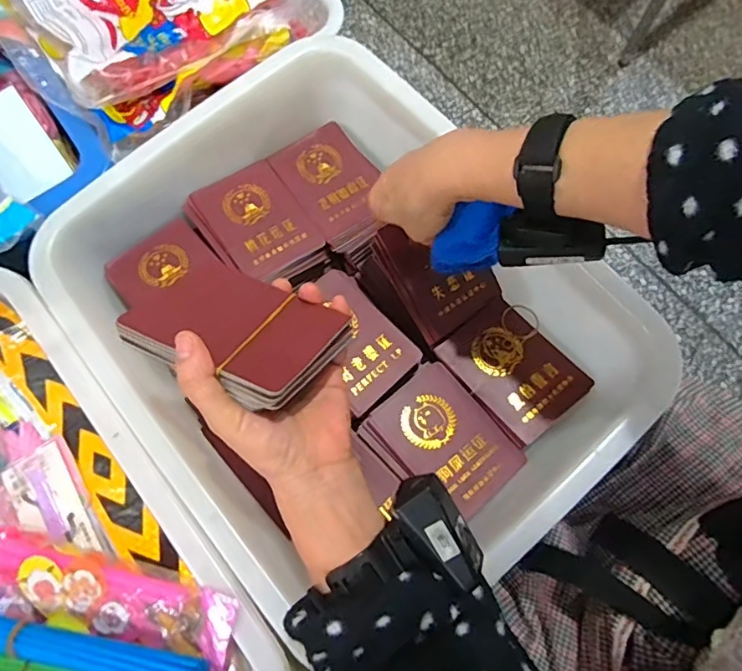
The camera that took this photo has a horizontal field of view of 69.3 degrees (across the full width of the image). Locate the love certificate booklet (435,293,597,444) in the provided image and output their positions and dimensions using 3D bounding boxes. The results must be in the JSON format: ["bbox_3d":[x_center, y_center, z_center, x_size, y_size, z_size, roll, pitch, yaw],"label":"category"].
[{"bbox_3d":[0.131,0.029,0.494,0.087,0.006,0.119,-39,69,-6],"label":"love certificate booklet"}]

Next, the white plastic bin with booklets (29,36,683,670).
[{"bbox_3d":[-0.029,-0.015,0.469,0.353,0.102,0.444,-39,77,-9],"label":"white plastic bin with booklets"}]

